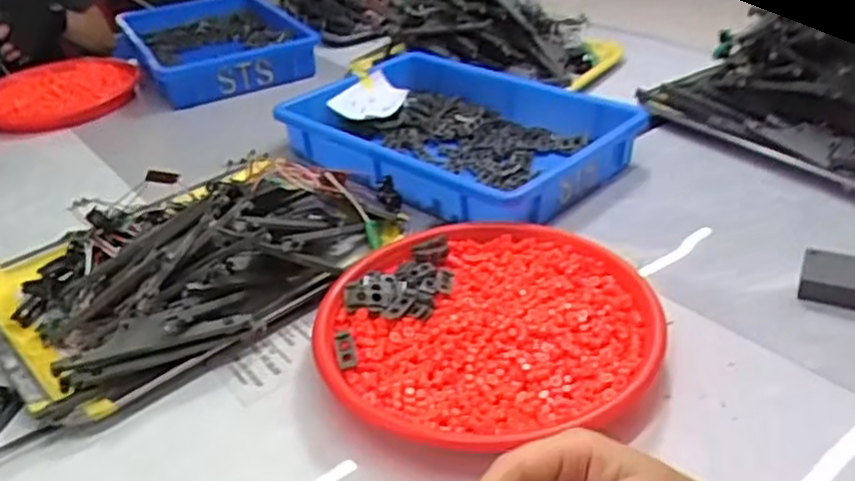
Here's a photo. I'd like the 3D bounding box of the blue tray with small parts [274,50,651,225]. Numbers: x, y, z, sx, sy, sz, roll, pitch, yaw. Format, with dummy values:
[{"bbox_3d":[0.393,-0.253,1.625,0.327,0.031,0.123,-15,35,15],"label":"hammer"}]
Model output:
[{"bbox_3d":[0.028,-0.125,0.822,0.366,0.059,0.263,23,42,35],"label":"blue tray with small parts"}]

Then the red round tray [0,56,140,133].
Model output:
[{"bbox_3d":[-0.558,-0.232,1.065,0.226,0.036,0.235,-3,33,2],"label":"red round tray"}]

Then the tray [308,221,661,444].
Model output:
[{"bbox_3d":[0.047,0.070,0.553,0.244,0.037,0.255,-2,33,1],"label":"tray"}]

